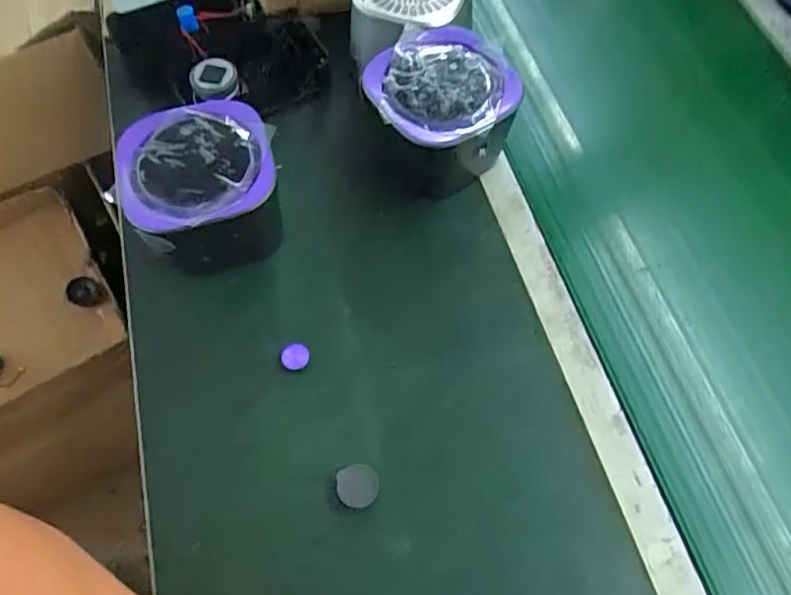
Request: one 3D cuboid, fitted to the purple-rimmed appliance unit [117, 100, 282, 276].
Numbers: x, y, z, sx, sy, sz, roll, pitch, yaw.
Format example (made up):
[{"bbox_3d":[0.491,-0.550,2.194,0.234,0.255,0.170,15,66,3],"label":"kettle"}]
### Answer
[{"bbox_3d":[-0.185,-0.097,0.589,0.143,0.104,0.168,-11,64,-4],"label":"purple-rimmed appliance unit"}]

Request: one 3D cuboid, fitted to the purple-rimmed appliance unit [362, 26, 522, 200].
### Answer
[{"bbox_3d":[0.048,-0.196,0.640,0.138,0.106,0.145,-41,71,-15],"label":"purple-rimmed appliance unit"}]

